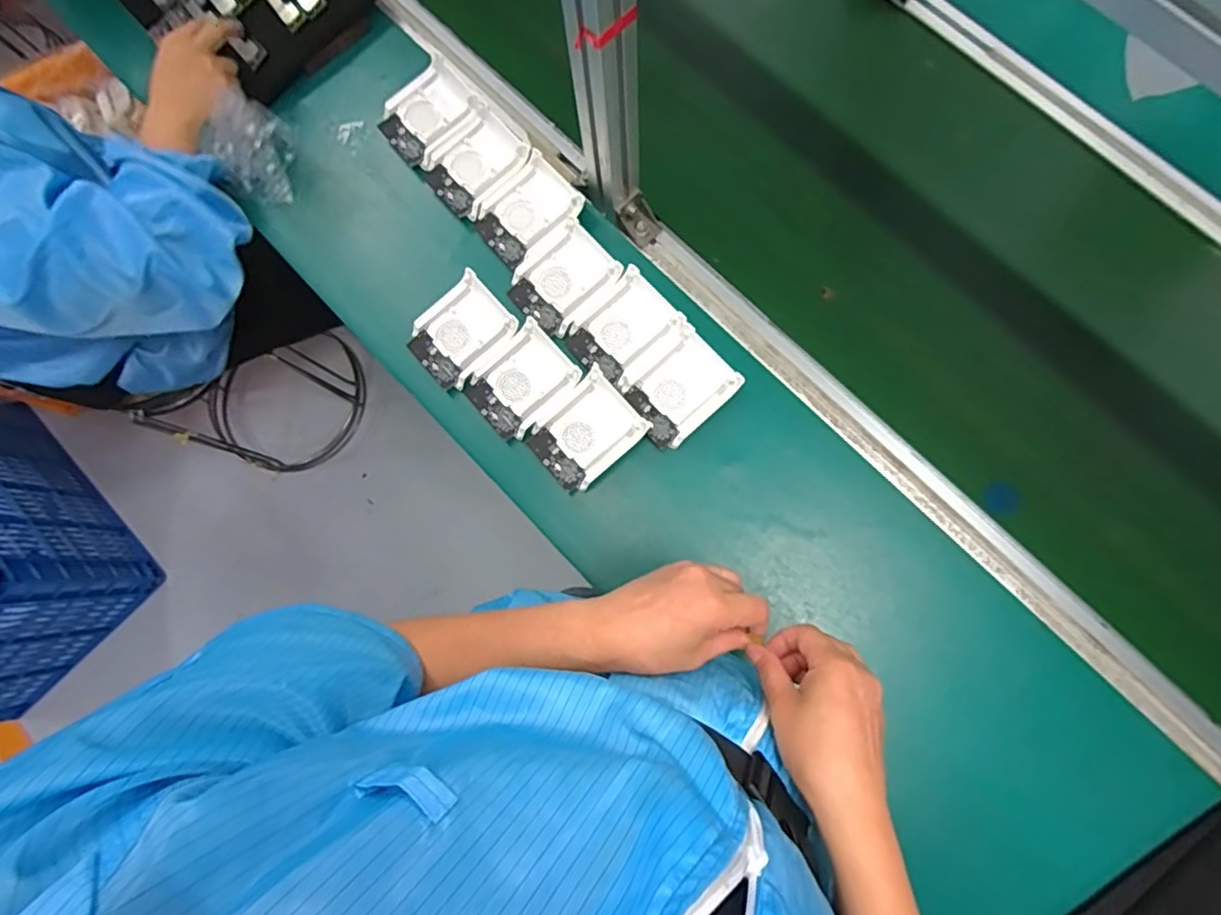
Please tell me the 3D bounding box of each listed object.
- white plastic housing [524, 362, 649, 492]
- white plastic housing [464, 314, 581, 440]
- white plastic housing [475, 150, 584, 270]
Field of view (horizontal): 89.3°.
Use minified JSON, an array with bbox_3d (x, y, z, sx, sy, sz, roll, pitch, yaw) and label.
[{"bbox_3d":[-0.027,-0.025,0.661,0.112,0.030,0.089,-41,81,-3],"label":"white plastic housing"},{"bbox_3d":[-0.097,-0.080,0.675,0.109,0.034,0.087,-41,81,-4],"label":"white plastic housing"},{"bbox_3d":[-0.096,-0.280,0.709,0.113,0.037,0.091,-38,81,-2],"label":"white plastic housing"}]

